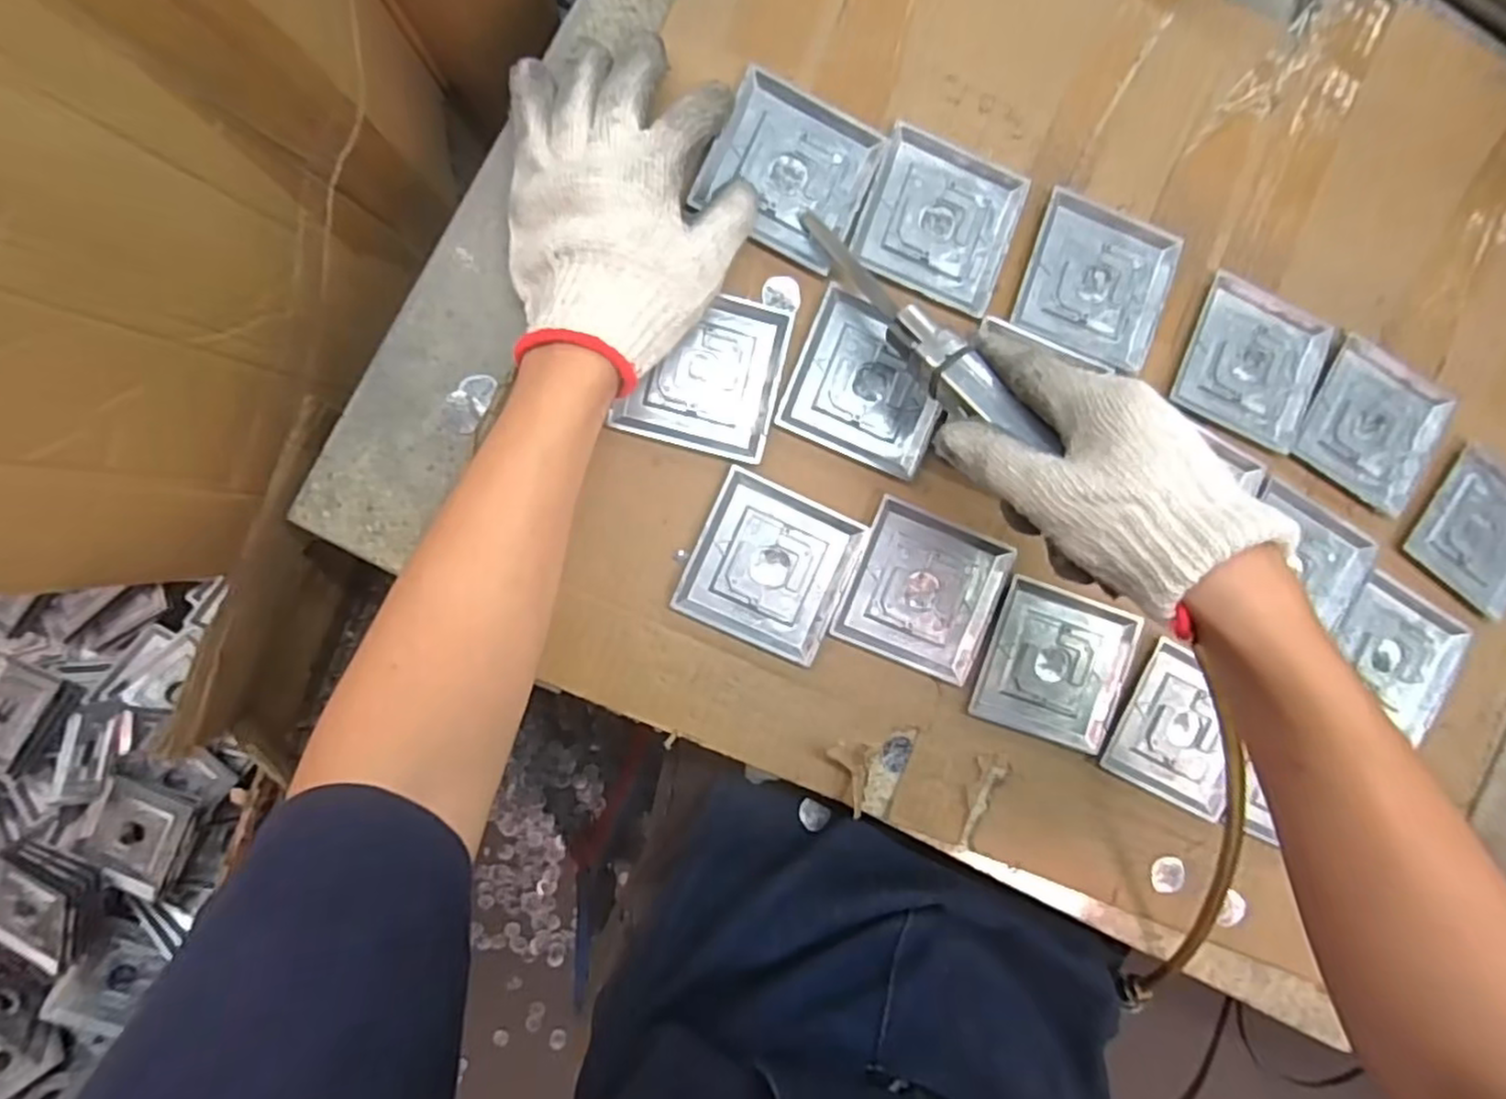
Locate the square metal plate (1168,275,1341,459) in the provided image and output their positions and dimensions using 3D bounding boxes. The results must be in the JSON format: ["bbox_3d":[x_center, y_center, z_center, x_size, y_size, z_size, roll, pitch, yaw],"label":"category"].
[{"bbox_3d":[0.321,-0.119,0.462,0.089,0.007,0.092,22,87,-8],"label":"square metal plate"}]

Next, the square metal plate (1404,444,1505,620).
[{"bbox_3d":[0.493,-0.012,0.484,0.092,0.007,0.092,36,86,-7],"label":"square metal plate"}]

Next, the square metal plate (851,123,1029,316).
[{"bbox_3d":[0.113,-0.197,0.432,0.091,0.006,0.087,20,88,-8],"label":"square metal plate"}]

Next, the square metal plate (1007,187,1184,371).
[{"bbox_3d":[0.213,-0.166,0.445,0.090,0.006,0.088,23,87,-8],"label":"square metal plate"}]

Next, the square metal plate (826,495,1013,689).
[{"bbox_3d":[0.103,0.025,0.433,0.089,0.008,0.090,21,88,-8],"label":"square metal plate"}]

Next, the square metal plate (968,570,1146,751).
[{"bbox_3d":[0.187,0.071,0.443,0.087,0.008,0.090,18,88,-8],"label":"square metal plate"}]

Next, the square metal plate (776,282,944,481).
[{"bbox_3d":[0.070,-0.097,0.427,0.090,0.005,0.086,24,87,-7],"label":"square metal plate"}]

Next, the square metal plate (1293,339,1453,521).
[{"bbox_3d":[0.406,-0.081,0.470,0.086,0.008,0.094,31,86,-7],"label":"square metal plate"}]

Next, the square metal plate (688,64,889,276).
[{"bbox_3d":[0.023,-0.220,0.418,0.089,0.007,0.090,23,87,-7],"label":"square metal plate"}]

